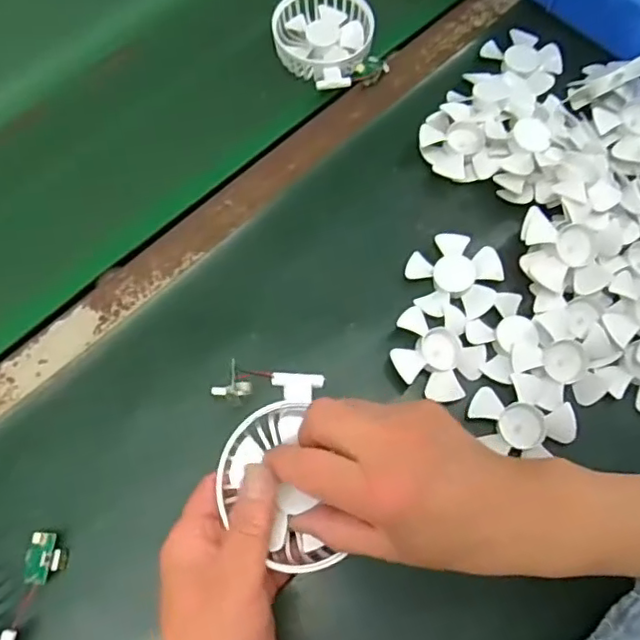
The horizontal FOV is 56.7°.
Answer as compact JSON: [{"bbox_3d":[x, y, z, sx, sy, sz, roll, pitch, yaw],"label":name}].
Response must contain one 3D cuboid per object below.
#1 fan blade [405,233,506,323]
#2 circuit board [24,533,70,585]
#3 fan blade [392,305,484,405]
[{"bbox_3d":[0.102,-0.034,0.455,0.068,0.011,0.067,0,68,1],"label":"fan blade"},{"bbox_3d":[-0.179,0.155,0.387,0.023,0.018,0.031,-2,68,0],"label":"circuit board"},{"bbox_3d":[0.087,0.021,0.430,0.066,0.013,0.066,0,68,1],"label":"fan blade"}]

